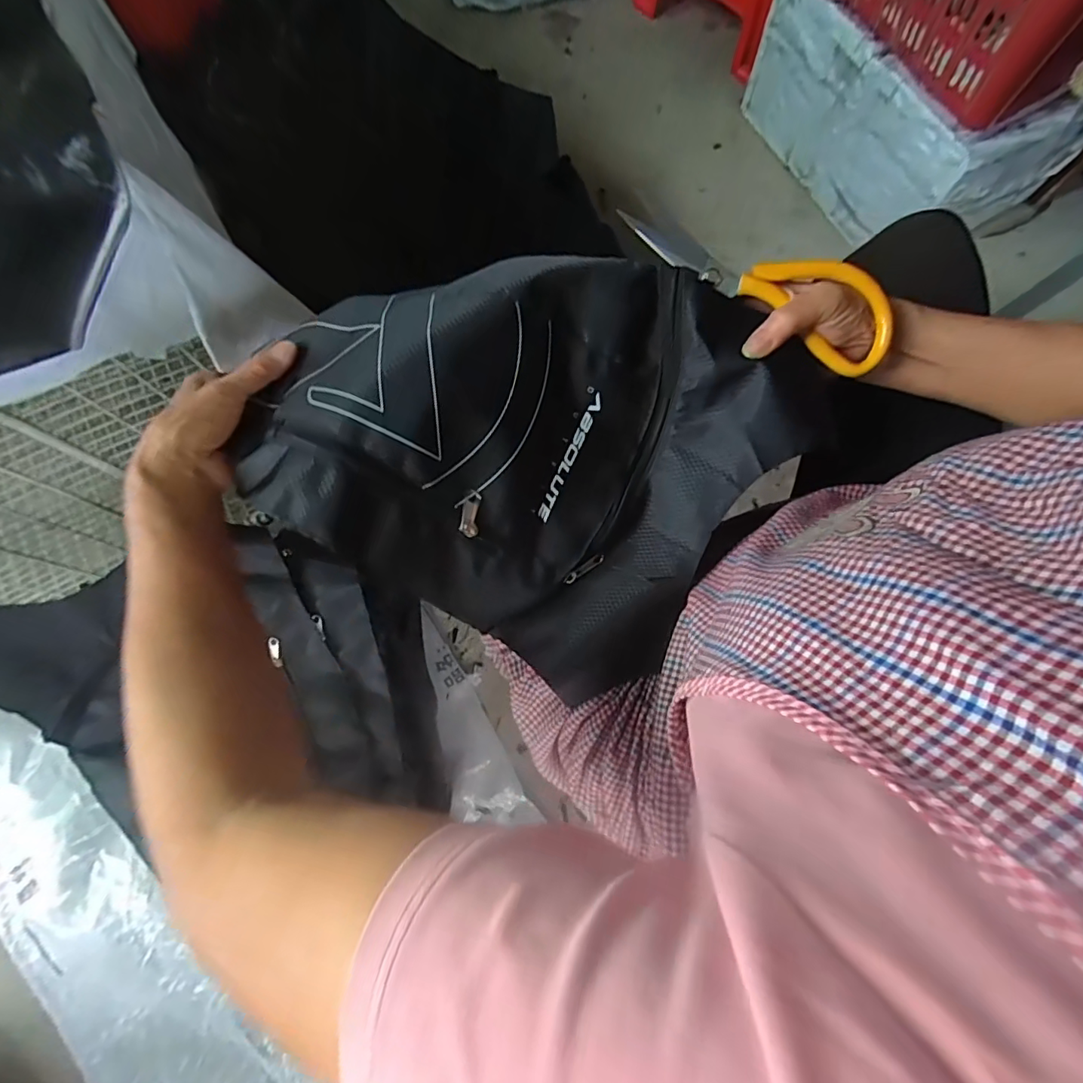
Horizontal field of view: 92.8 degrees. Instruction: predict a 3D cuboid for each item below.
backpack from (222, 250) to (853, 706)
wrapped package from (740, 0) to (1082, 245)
[{"bbox_3d":[-0.014,-0.071,0.356,0.322,0.099,0.263,28,77,7],"label":"backpack"},{"bbox_3d":[0.624,-0.766,0.916,0.245,0.236,0.503,-33,77,-8],"label":"wrapped package"}]

